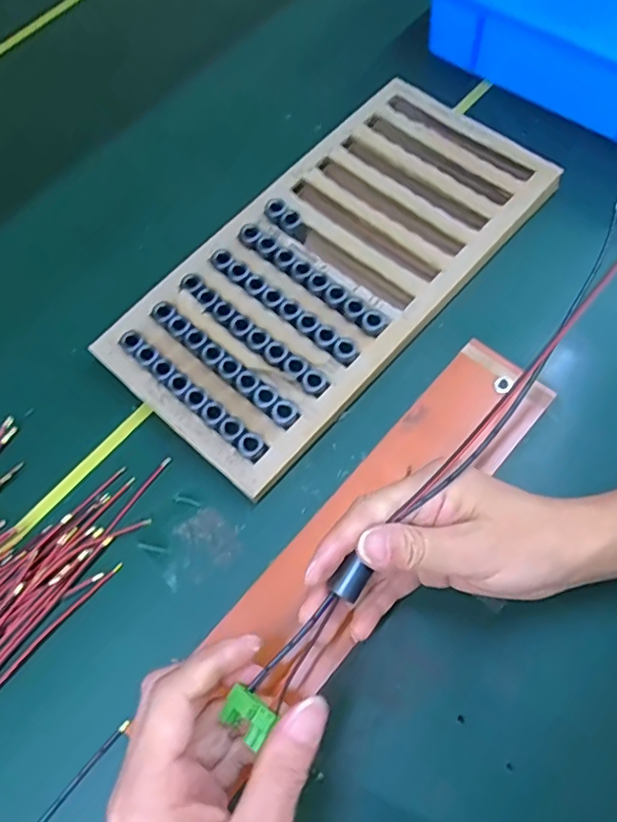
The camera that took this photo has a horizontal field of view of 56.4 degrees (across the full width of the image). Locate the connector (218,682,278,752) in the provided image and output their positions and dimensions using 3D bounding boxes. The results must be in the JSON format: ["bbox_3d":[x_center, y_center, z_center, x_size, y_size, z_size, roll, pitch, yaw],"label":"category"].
[{"bbox_3d":[-0.030,0.147,0.278,0.026,0.008,0.019,33,72,15],"label":"connector"}]

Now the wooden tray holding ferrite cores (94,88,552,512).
[{"bbox_3d":[0.020,-0.115,0.454,0.170,0.035,0.349,40,74,17],"label":"wooden tray holding ferrite cores"}]

